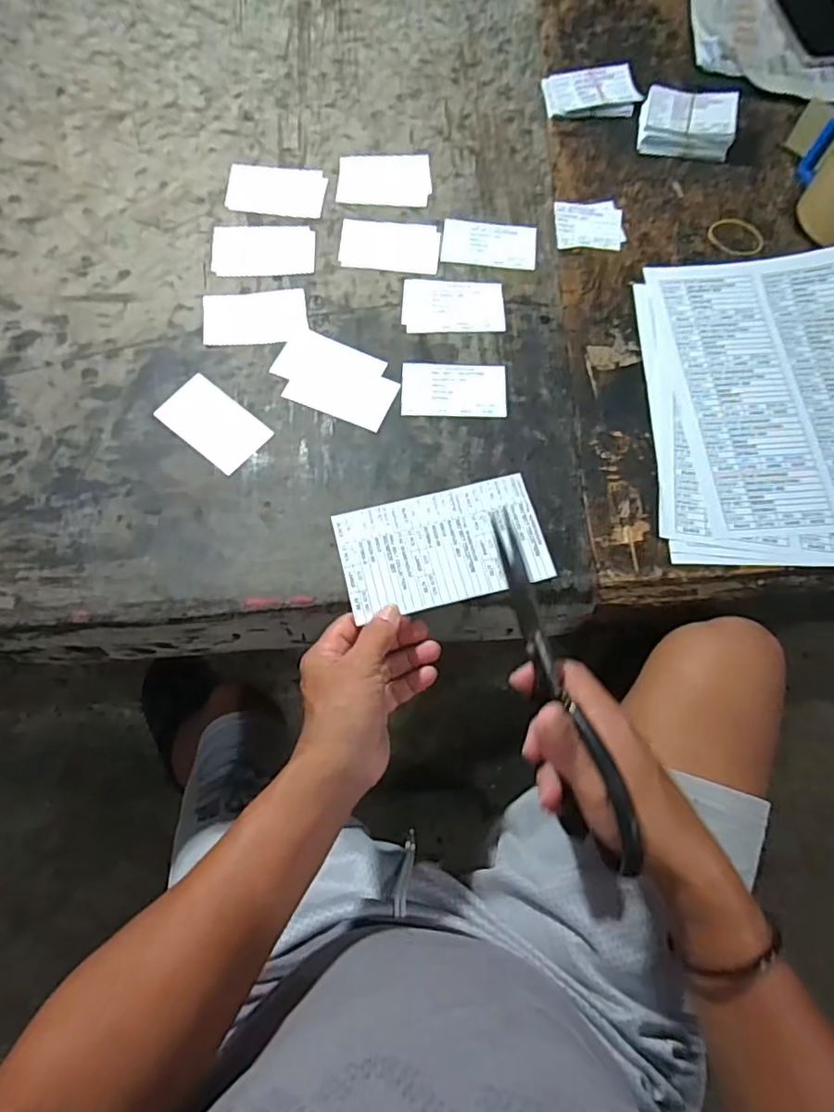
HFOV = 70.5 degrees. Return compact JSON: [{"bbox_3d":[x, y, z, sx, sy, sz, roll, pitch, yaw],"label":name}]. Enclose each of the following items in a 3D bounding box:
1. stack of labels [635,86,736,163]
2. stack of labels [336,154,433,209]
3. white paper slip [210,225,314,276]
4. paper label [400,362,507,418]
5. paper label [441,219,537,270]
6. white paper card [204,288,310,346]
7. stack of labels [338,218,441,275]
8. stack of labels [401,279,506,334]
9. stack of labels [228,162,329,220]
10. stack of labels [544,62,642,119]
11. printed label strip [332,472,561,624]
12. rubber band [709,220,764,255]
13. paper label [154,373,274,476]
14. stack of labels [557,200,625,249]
[{"bbox_3d":[0.278,-0.446,0.609,0.091,0.037,0.061,11,70,2],"label":"stack of labels"},{"bbox_3d":[-0.033,-0.379,0.593,0.092,0.004,0.067,3,73,1],"label":"stack of labels"},{"bbox_3d":[-0.145,-0.290,0.556,0.095,0.004,0.059,-1,70,-2],"label":"white paper slip"},{"bbox_3d":[0.032,-0.144,0.509,0.089,0.004,0.054,2,70,-1],"label":"paper label"},{"bbox_3d":[0.070,-0.300,0.567,0.090,0.004,0.055,6,70,0],"label":"paper label"},{"bbox_3d":[-0.145,-0.215,0.532,0.090,0.004,0.055,-6,70,-4],"label":"white paper card"},{"bbox_3d":[-0.026,-0.298,0.563,0.094,0.004,0.061,5,70,0],"label":"stack of labels"},{"bbox_3d":[0.034,-0.230,0.542,0.093,0.004,0.061,1,70,-2],"label":"stack of labels"},{"bbox_3d":[-0.139,-0.363,0.582,0.094,0.004,0.063,5,70,0],"label":"stack of labels"},{"bbox_3d":[0.189,-0.499,0.636,0.102,0.013,0.065,-5,70,-4],"label":"stack of labels"},{"bbox_3d":[0.020,-0.008,0.454,0.152,0.005,0.089,-13,71,-6],"label":"printed label strip"},{"bbox_3d":[0.314,-0.315,0.583,0.055,0.004,0.043,3,72,-4],"label":"rubber band"},{"bbox_3d":[-0.171,-0.111,0.494,0.090,0.004,0.053,38,73,11],"label":"paper label"},{"bbox_3d":[0.171,-0.327,0.583,0.066,0.005,0.059,2,70,-1],"label":"stack of labels"}]

